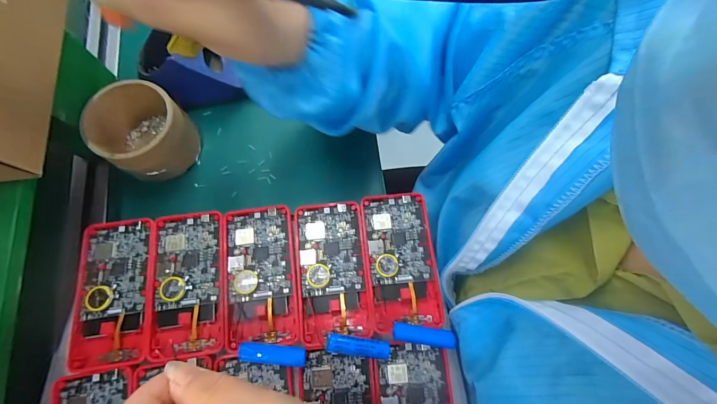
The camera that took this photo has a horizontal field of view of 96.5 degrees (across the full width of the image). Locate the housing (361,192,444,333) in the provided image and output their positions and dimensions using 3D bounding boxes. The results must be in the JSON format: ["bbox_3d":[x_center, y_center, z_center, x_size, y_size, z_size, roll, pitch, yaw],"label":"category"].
[{"bbox_3d":[0.039,0.050,0.292,0.060,0.008,0.120,-5,73,-3],"label":"housing"}]

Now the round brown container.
[{"bbox_3d":[-0.215,-0.070,0.334,0.076,0.066,0.078,0,75,-2],"label":"round brown container"}]

